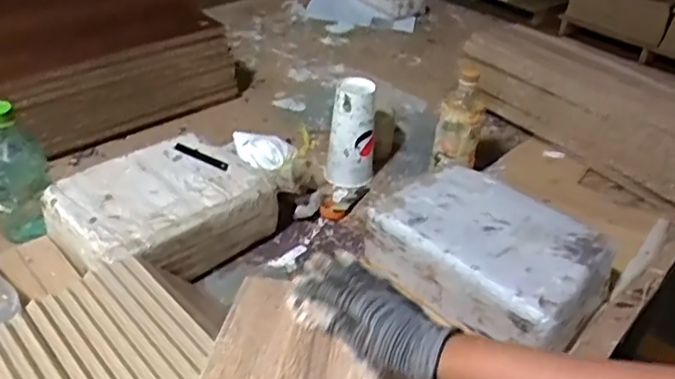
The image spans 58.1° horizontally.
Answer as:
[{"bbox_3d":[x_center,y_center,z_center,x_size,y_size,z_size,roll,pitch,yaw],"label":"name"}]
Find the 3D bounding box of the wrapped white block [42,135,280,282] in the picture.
[{"bbox_3d":[-0.238,0.029,0.853,0.206,0.094,0.269,33,44,30],"label":"wrapped white block"}]

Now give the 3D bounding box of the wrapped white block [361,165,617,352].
[{"bbox_3d":[0.199,0.088,0.799,0.196,0.106,0.288,-25,40,-34],"label":"wrapped white block"}]

